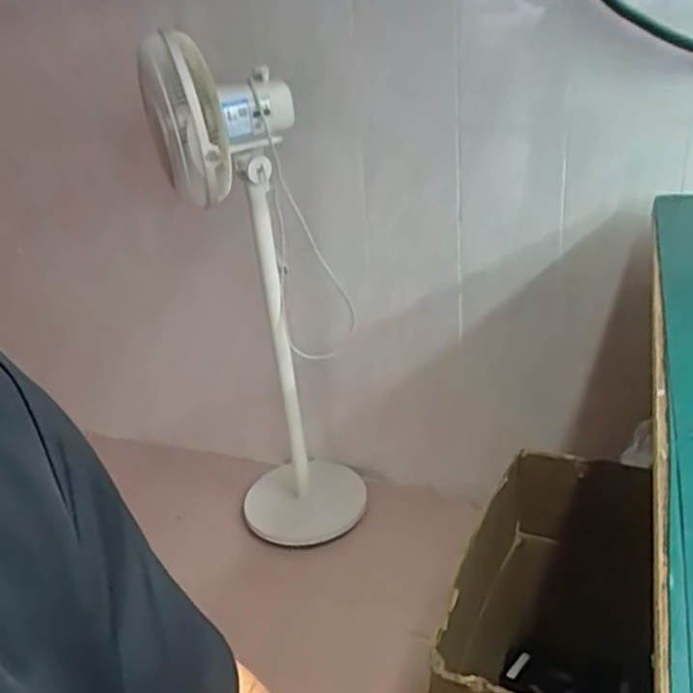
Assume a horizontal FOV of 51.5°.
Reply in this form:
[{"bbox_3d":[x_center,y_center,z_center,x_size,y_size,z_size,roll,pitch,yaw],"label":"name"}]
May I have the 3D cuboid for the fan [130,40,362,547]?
[{"bbox_3d":[-0.156,-0.045,1.487,0.308,1.058,0.298,-5,26,-1],"label":"fan"}]

